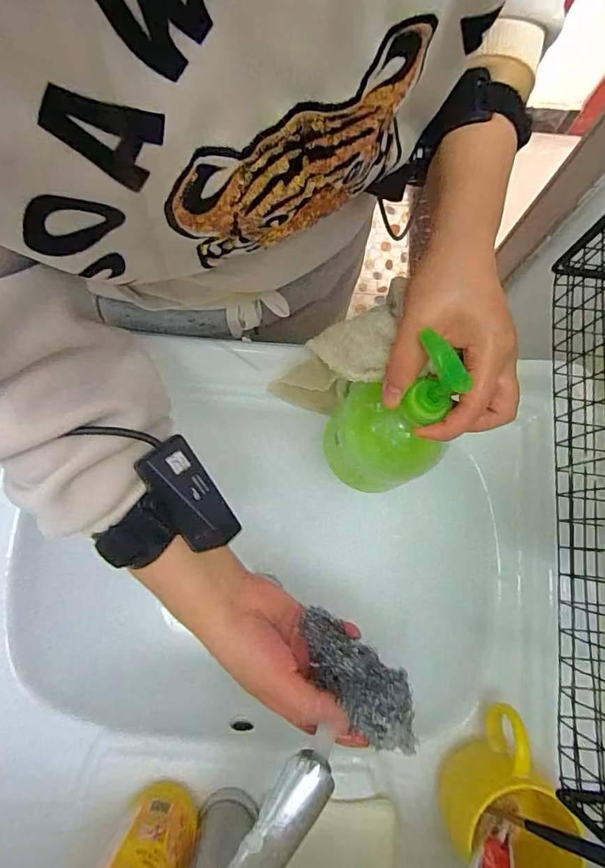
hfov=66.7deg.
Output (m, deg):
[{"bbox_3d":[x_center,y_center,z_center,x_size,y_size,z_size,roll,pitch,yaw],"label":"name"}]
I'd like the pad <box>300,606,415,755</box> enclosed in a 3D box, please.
[{"bbox_3d":[0.042,0.181,0.347,0.048,0.033,0.113,-40,77,-8],"label":"pad"}]

